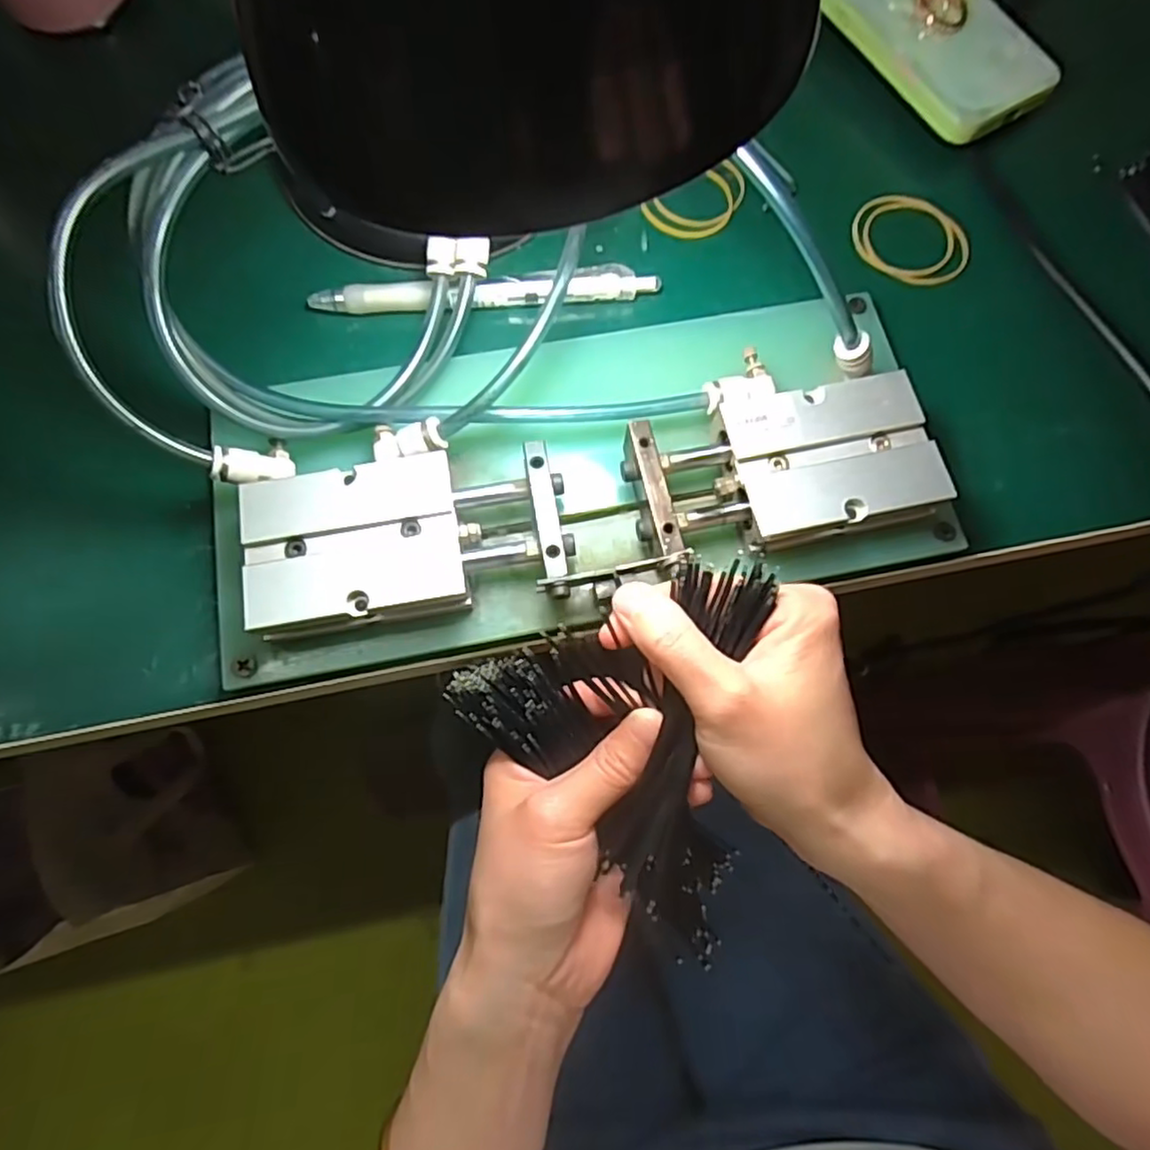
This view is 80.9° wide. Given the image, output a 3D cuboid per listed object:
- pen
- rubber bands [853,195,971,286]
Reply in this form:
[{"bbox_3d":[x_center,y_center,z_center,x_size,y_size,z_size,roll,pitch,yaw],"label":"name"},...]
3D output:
[{"bbox_3d":[-0.037,-0.121,0.292,0.145,0.016,0.013,-6,75,-3],"label":"pen"},{"bbox_3d":[0.154,-0.154,0.309,0.053,0.004,0.042,30,76,7],"label":"rubber bands"}]

